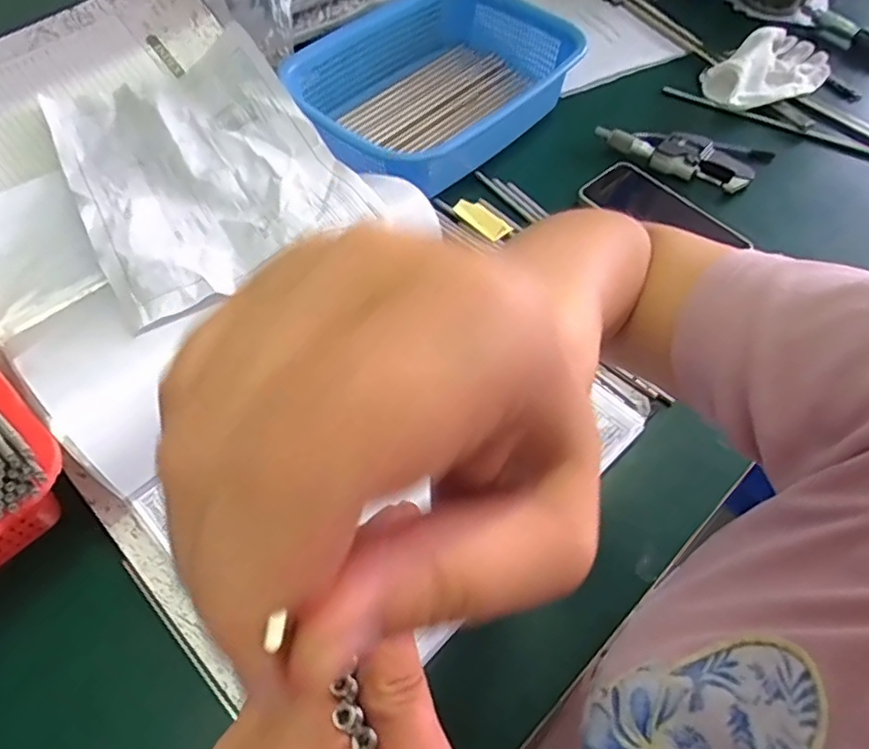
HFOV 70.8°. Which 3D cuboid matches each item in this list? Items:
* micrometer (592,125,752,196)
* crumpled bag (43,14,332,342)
[{"bbox_3d":[0.245,-0.226,0.623,0.157,0.021,0.057,19,58,10],"label":"micrometer"},{"bbox_3d":[-0.185,-0.168,0.497,0.194,0.033,0.275,-27,62,-19],"label":"crumpled bag"}]

